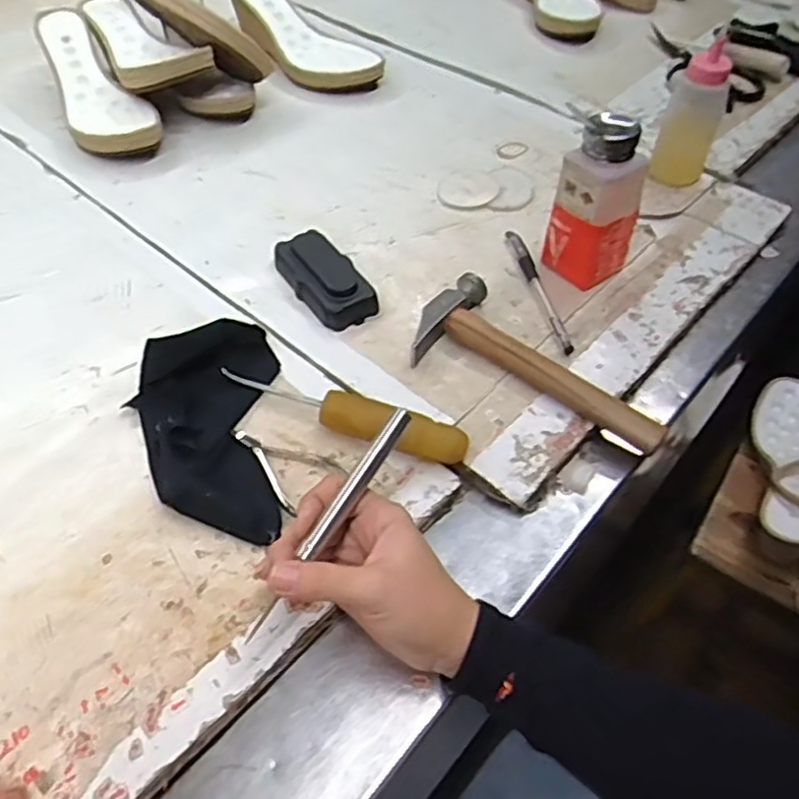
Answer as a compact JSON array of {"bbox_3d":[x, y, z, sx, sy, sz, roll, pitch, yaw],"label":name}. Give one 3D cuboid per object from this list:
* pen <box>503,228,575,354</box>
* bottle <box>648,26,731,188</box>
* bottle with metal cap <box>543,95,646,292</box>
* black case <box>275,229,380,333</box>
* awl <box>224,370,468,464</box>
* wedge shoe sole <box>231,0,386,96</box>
[{"bbox_3d":[0.117,-0.095,0.575,0.014,0.007,0.148,-9,52,-7],"label":"pen"},{"bbox_3d":[0.274,-0.265,0.634,0.049,0.131,0.049,19,54,14],"label":"bottle"},{"bbox_3d":[0.157,-0.157,0.541,0.046,0.136,0.057,-34,59,-24],"label":"bottle with metal cap"},{"bbox_3d":[-0.063,-0.102,0.573,0.051,0.023,0.105,-27,57,-20],"label":"black case"},{"bbox_3d":[-0.040,0.009,0.483,0.182,0.023,0.025,15,53,11],"label":"awl"},{"bbox_3d":[-0.113,-0.431,0.802,0.084,0.074,0.222,-30,58,-22],"label":"wedge shoe sole"}]

